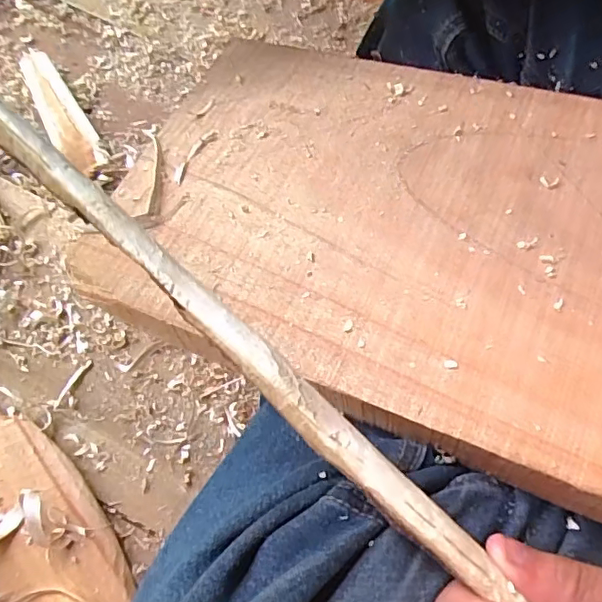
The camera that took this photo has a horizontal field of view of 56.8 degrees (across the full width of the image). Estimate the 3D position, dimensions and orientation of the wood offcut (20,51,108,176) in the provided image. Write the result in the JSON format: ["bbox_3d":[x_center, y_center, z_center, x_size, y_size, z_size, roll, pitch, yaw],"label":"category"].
[{"bbox_3d":[-0.208,-0.163,0.480,0.034,0.018,0.137,-30,74,-12],"label":"wood offcut"}]

